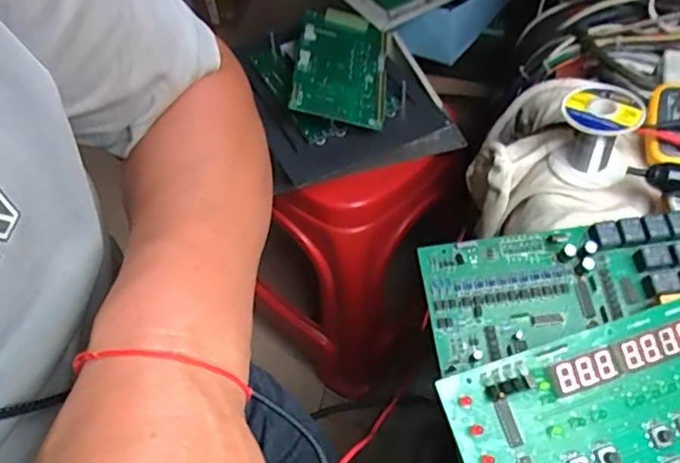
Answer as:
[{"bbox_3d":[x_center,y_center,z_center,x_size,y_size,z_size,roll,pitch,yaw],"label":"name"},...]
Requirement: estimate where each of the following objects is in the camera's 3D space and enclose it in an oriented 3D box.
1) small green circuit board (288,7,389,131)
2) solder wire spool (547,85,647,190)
[{"bbox_3d":[0.002,-0.227,0.795,0.119,0.017,0.215,10,56,-5],"label":"small green circuit board"},{"bbox_3d":[0.223,-0.085,0.522,0.064,0.067,0.064,27,58,22],"label":"solder wire spool"}]

